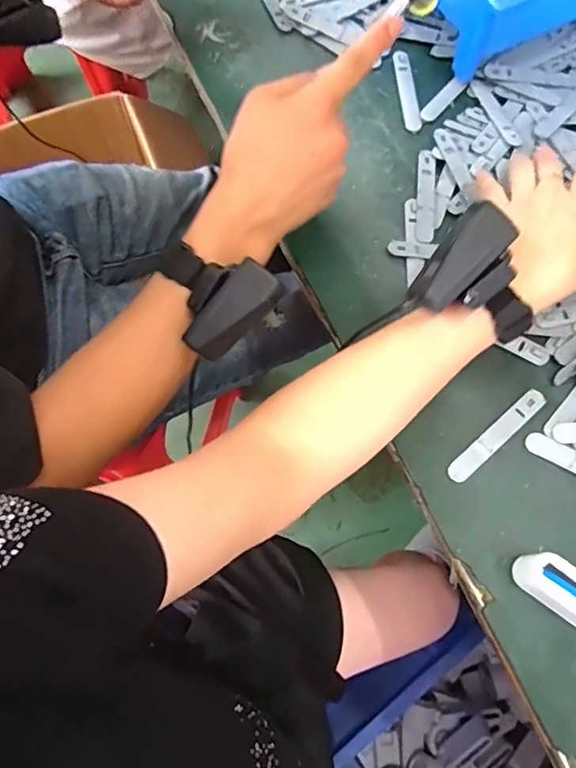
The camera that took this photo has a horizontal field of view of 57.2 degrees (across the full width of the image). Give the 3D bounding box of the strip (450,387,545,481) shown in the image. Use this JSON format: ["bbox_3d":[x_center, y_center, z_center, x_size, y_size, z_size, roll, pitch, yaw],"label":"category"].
[{"bbox_3d":[0.155,0.038,0.391,0.094,0.006,0.016,-40,77,-13],"label":"strip"}]

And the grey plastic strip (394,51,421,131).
[{"bbox_3d":[0.112,-0.277,0.501,0.015,0.005,0.090,-5,72,-3],"label":"grey plastic strip"}]

